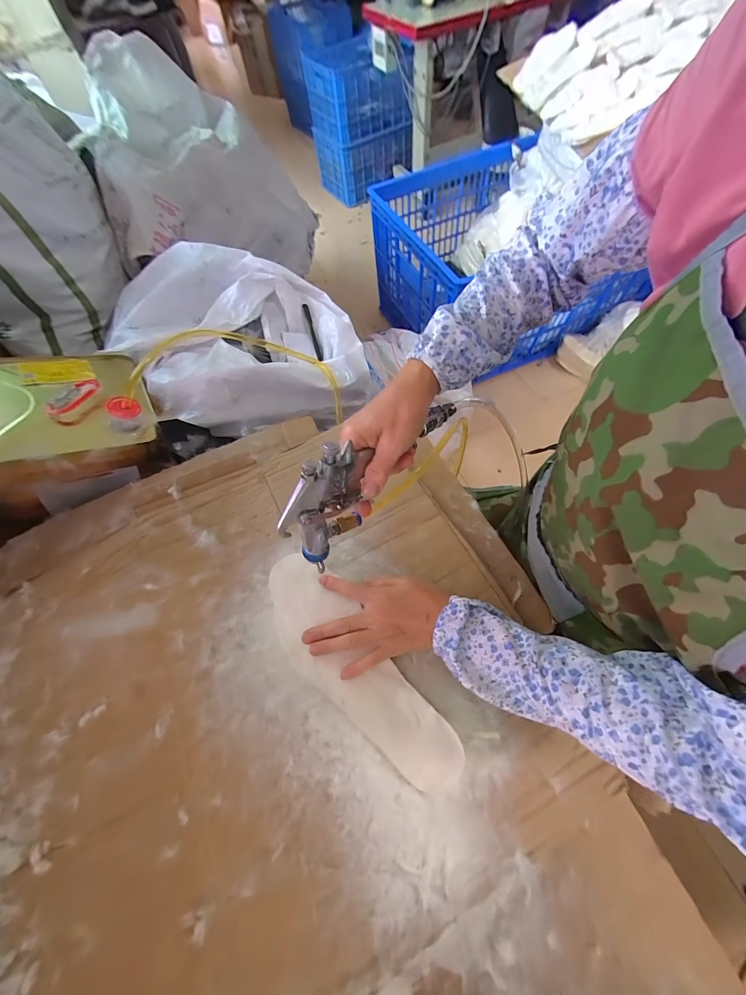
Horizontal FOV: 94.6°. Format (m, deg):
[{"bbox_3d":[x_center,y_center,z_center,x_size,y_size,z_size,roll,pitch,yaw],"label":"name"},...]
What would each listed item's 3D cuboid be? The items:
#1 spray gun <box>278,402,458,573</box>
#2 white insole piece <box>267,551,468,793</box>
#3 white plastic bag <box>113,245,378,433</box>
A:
[{"bbox_3d":[0.001,-0.032,0.329,0.033,0.105,0.206,39,71,19],"label":"spray gun"},{"bbox_3d":[-0.028,0.182,0.383,0.083,0.011,0.283,-40,66,-16],"label":"white insole piece"},{"bbox_3d":[-0.268,-0.326,0.693,0.471,0.154,0.377,-12,63,-2],"label":"white plastic bag"}]

